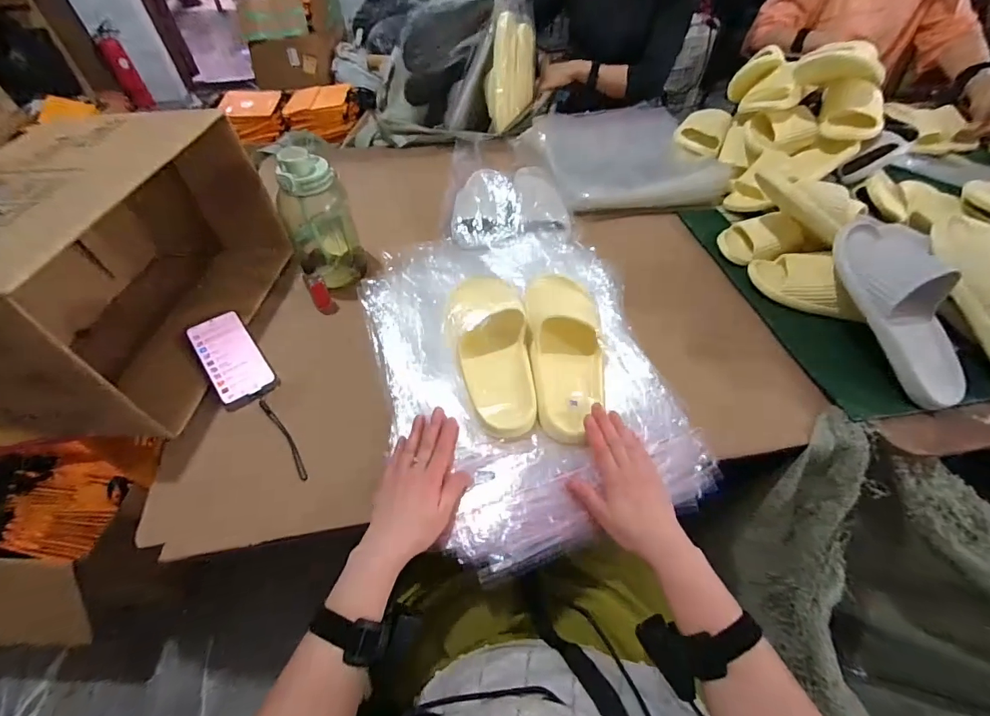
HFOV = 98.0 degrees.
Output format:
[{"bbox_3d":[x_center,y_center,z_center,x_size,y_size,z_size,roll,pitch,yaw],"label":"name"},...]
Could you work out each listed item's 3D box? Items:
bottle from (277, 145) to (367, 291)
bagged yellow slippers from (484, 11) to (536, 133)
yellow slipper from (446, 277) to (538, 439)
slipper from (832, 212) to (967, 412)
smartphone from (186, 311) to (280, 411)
[{"bbox_3d":[-0.281,-0.215,0.696,0.106,0.206,0.095,-20,53,-14],"label":"bottle"},{"bbox_3d":[0.042,-0.778,1.159,0.072,0.227,0.250,15,53,14],"label":"bagged yellow slippers"},{"bbox_3d":[-0.004,-0.020,0.581,0.110,0.080,0.243,-10,51,-7],"label":"yellow slipper"},{"bbox_3d":[0.590,-0.086,0.611,0.129,0.069,0.308,-7,75,-4],"label":"slipper"},{"bbox_3d":[-0.388,-0.002,0.634,0.078,0.011,0.166,-31,69,-25],"label":"smartphone"}]

